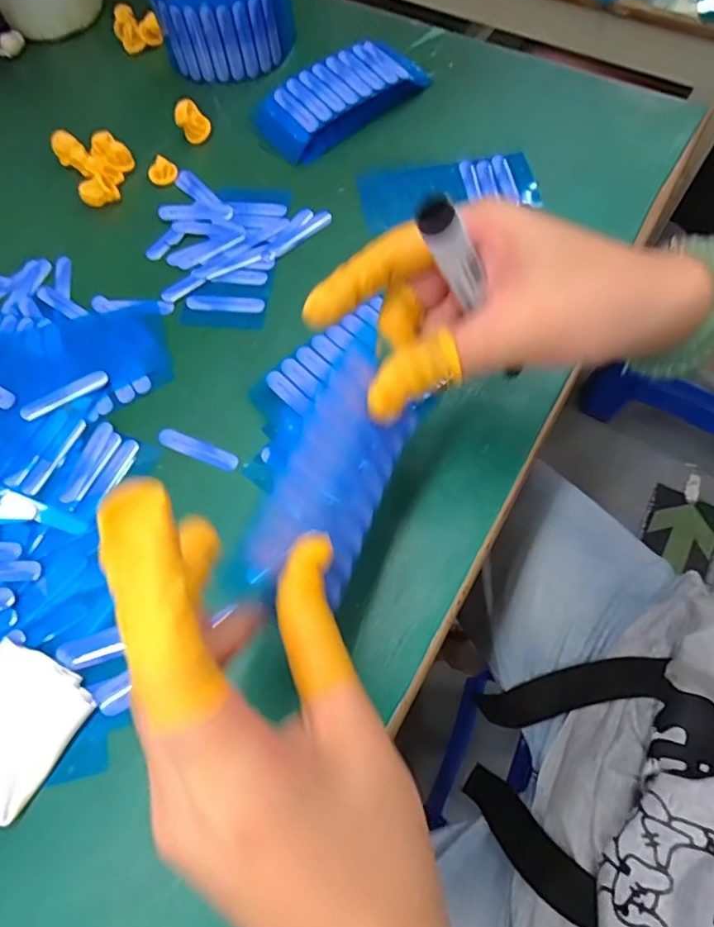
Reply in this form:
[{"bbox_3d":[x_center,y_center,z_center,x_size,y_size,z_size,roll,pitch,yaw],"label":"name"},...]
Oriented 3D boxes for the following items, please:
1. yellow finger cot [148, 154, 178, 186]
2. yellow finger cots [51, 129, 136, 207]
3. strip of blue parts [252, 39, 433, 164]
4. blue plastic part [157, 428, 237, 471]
[{"bbox_3d":[-0.141,-0.212,0.395,0.020,0.010,0.016,-32,70,-11],"label":"yellow finger cot"},{"bbox_3d":[-0.188,-0.220,0.398,0.047,0.018,0.071,-32,69,-10],"label":"yellow finger cots"},{"bbox_3d":[-0.012,-0.275,0.407,0.126,0.023,0.055,-39,71,-13],"label":"strip of blue parts"},{"bbox_3d":[-0.091,-0.009,0.312,0.050,0.004,0.011,21,70,11],"label":"blue plastic part"}]

